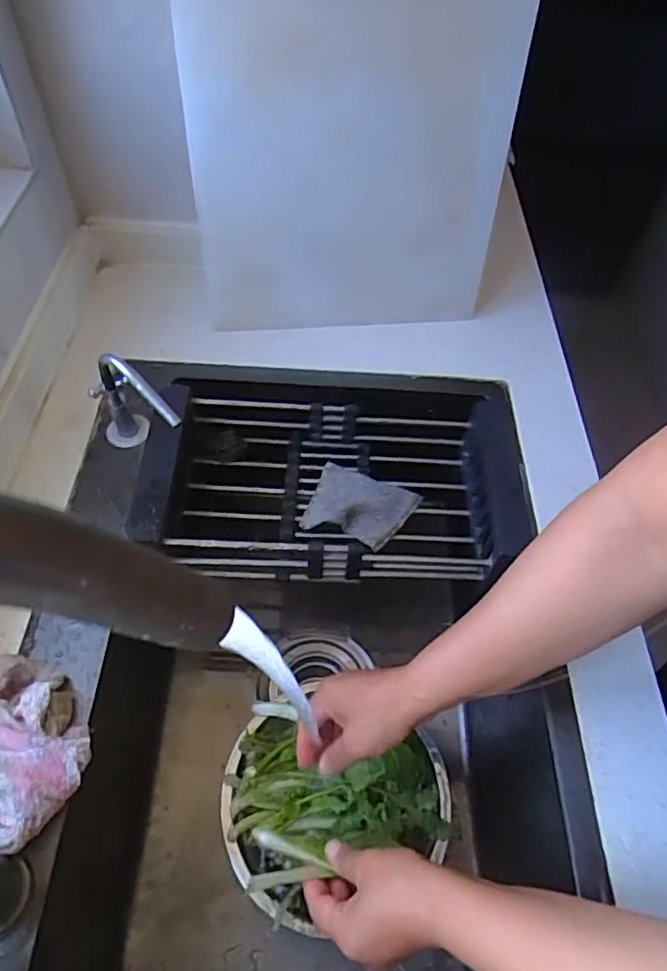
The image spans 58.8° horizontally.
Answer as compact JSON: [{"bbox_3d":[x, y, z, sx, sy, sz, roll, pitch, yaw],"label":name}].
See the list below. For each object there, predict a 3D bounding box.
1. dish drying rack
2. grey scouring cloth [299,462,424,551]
[{"bbox_3d":[0.001,-0.003,0.630,0.377,0.087,0.198,4,56,-2],"label":"dish drying rack"},{"bbox_3d":[0.031,0.021,0.636,0.108,0.025,0.085,19,57,8],"label":"grey scouring cloth"}]

